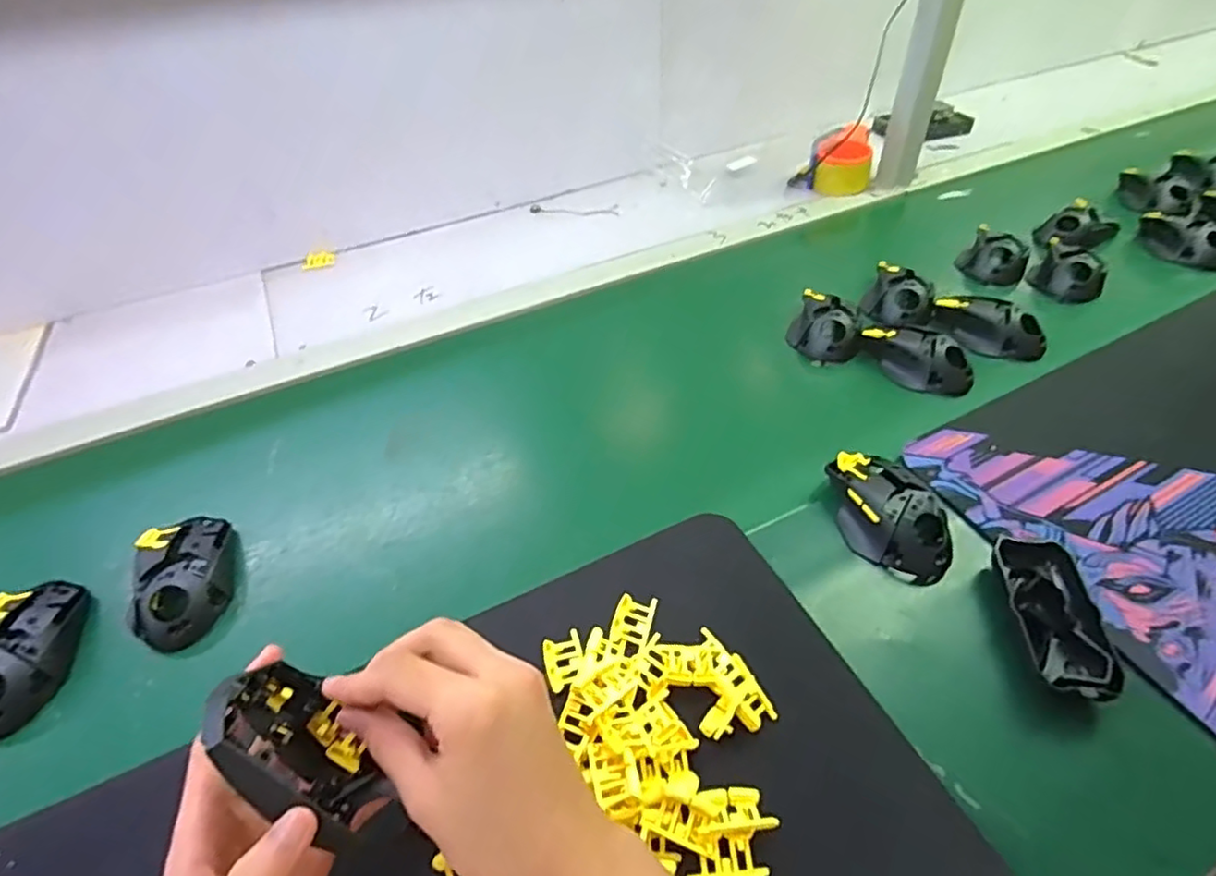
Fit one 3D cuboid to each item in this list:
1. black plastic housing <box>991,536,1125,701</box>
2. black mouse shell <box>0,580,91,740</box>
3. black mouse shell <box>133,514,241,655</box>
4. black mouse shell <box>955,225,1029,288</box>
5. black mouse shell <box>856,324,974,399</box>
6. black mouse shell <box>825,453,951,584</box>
[{"bbox_3d":[0.301,0.122,0.432,0.054,0.030,0.115,3,46,6],"label":"black plastic housing"},{"bbox_3d":[-0.424,0.154,0.455,0.065,0.036,0.109,-9,46,-6],"label":"black mouse shell"},{"bbox_3d":[-0.334,0.107,0.496,0.067,0.032,0.110,-15,47,-12],"label":"black mouse shell"},{"bbox_3d":[0.476,-0.223,0.772,0.069,0.042,0.072,-30,52,-24],"label":"black mouse shell"},{"bbox_3d":[0.311,-0.082,0.639,0.049,0.042,0.113,-26,50,-21],"label":"black mouse shell"},{"bbox_3d":[0.220,0.059,0.493,0.074,0.044,0.107,-11,46,-8],"label":"black mouse shell"}]

